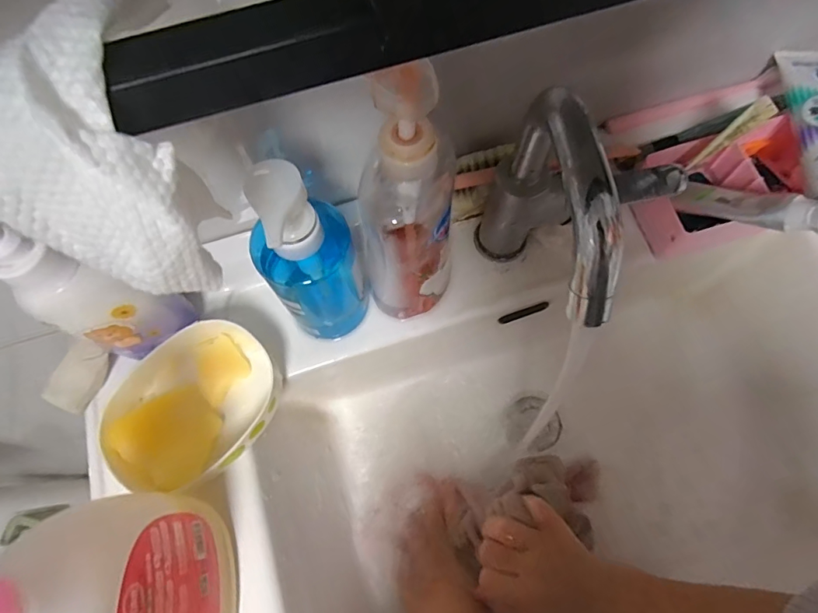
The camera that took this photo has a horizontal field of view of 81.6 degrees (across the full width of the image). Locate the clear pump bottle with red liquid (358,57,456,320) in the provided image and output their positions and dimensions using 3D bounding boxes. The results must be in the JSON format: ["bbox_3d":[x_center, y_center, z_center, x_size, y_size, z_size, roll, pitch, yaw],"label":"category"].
[{"bbox_3d":[0.000,-0.060,0.327,0.064,0.210,0.065,2,70,2],"label":"clear pump bottle with red liquid"}]

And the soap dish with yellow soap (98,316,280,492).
[{"bbox_3d":[-0.171,0.078,0.382,0.114,0.034,0.133,36,75,13],"label":"soap dish with yellow soap"}]

